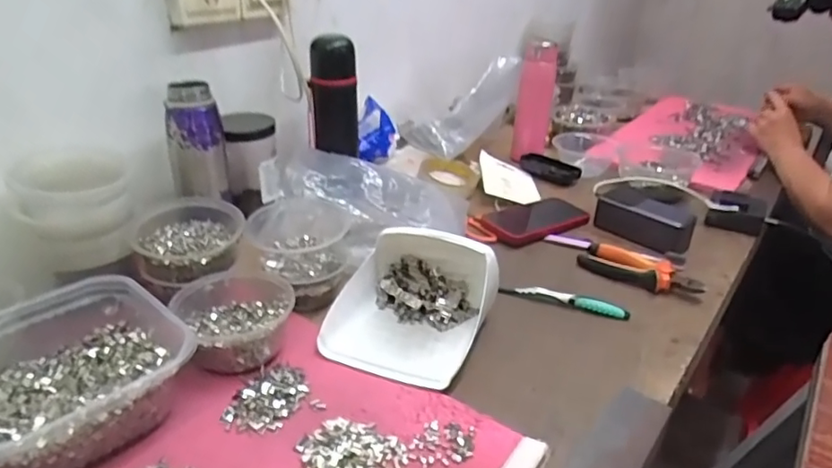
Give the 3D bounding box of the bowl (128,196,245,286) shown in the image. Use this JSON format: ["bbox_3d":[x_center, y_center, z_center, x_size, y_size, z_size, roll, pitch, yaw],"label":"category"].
[{"bbox_3d":[-0.252,0.011,0.648,0.114,0.062,0.120,-9,30,-19],"label":"bowl"}]

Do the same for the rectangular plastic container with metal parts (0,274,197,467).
[{"bbox_3d":[-0.300,0.116,0.488,0.174,0.070,0.169,23,35,35],"label":"rectangular plastic container with metal parts"}]

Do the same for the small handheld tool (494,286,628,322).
[{"bbox_3d":[0.174,0.075,0.683,0.147,0.018,0.014,14,31,15],"label":"small handheld tool"}]

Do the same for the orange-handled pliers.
[{"bbox_3d":[0.290,0.043,0.745,0.149,0.024,0.064,25,35,30],"label":"orange-handled pliers"}]

